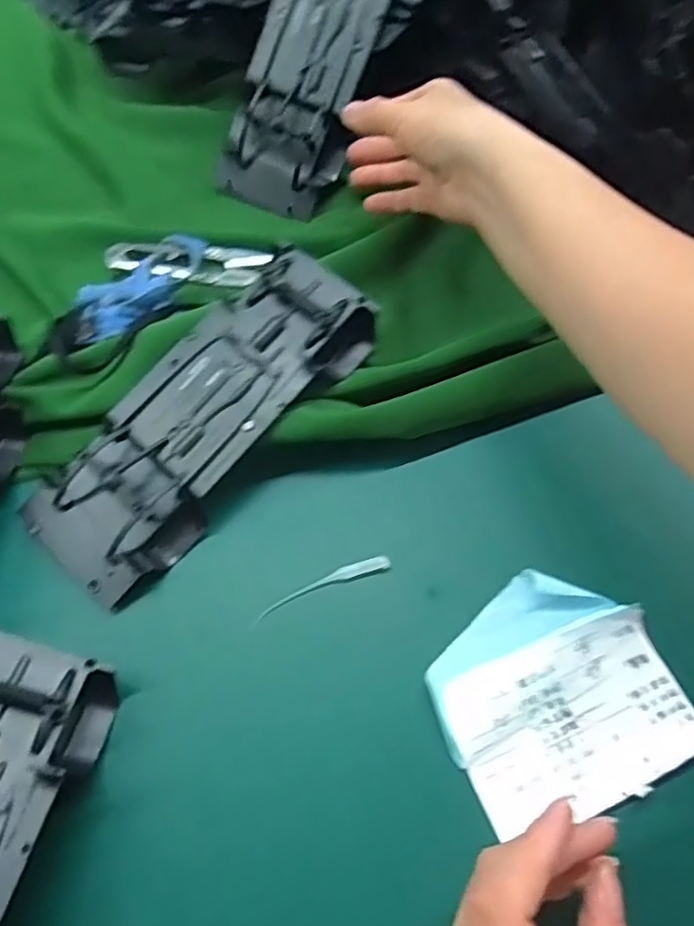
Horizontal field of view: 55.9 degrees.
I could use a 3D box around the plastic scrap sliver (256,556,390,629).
[{"bbox_3d":[-0.012,0.058,0.307,0.068,0.004,0.008,-22,80,-6],"label":"plastic scrap sliver"}]

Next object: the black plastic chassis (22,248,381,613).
[{"bbox_3d":[-0.069,-0.023,0.325,0.068,0.027,0.190,40,83,19],"label":"black plastic chassis"}]

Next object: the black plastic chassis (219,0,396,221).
[{"bbox_3d":[-0.019,-0.254,0.404,0.066,0.030,0.189,28,103,14],"label":"black plastic chassis"}]

